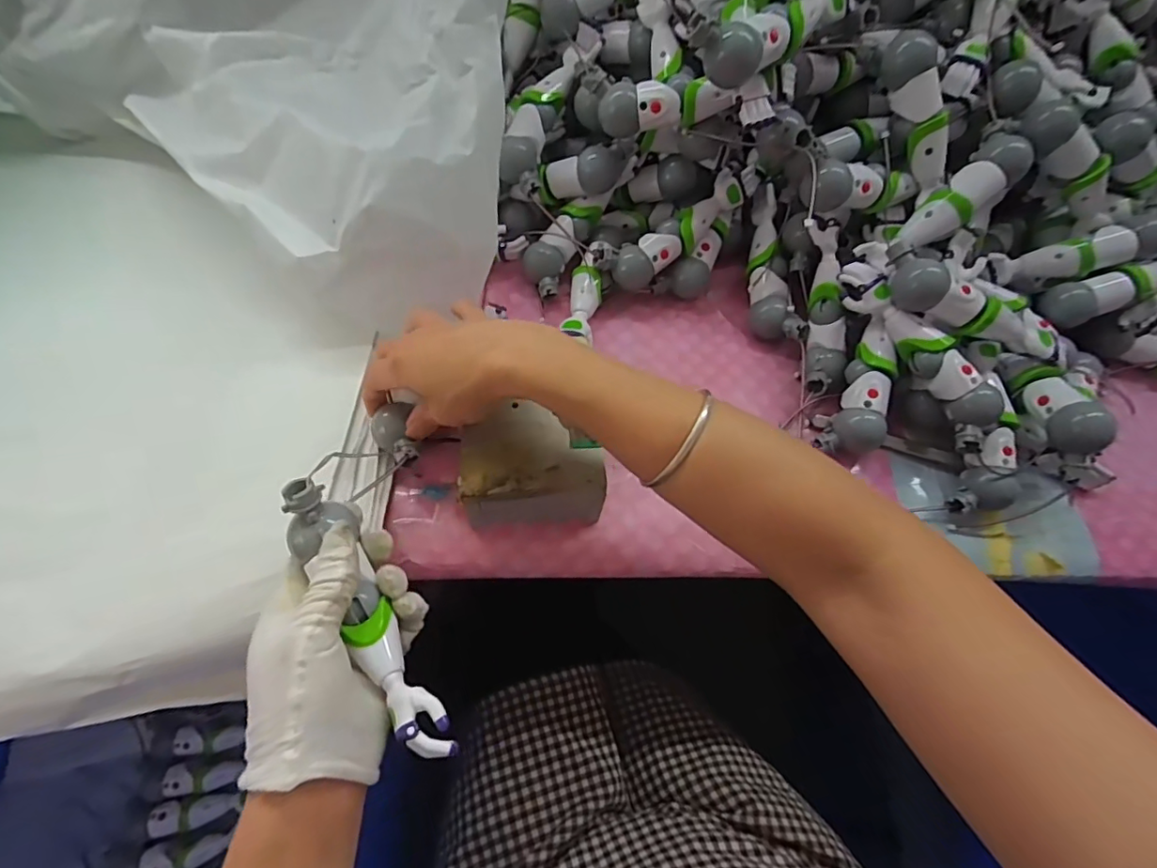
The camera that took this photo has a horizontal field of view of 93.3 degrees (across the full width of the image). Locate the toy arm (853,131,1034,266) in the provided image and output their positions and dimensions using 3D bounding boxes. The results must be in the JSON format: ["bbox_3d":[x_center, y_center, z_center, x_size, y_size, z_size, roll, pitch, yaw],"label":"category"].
[{"bbox_3d":[0.278,-0.174,0.408,0.132,0.033,0.037,-39,66,10],"label":"toy arm"}]

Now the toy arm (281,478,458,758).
[{"bbox_3d":[-0.111,0.094,0.283,0.033,0.031,0.156,-29,76,-19],"label":"toy arm"}]

